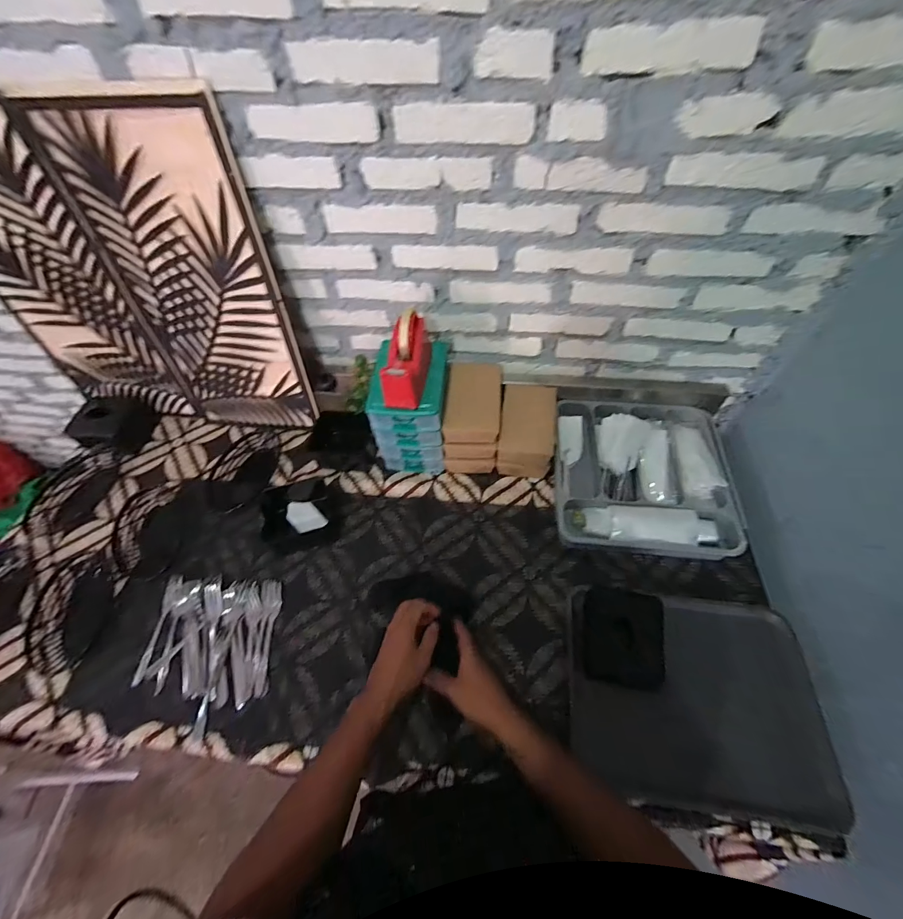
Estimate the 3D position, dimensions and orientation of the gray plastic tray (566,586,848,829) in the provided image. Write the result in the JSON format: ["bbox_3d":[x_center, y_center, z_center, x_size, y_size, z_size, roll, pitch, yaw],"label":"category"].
[{"bbox_3d":[0.377,0.363,0.605,0.365,0.027,0.279,5,57,6],"label":"gray plastic tray"}]

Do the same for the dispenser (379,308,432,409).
[{"bbox_3d":[-0.075,-0.192,0.690,0.065,0.108,0.166,7,57,7],"label":"dispenser"}]

